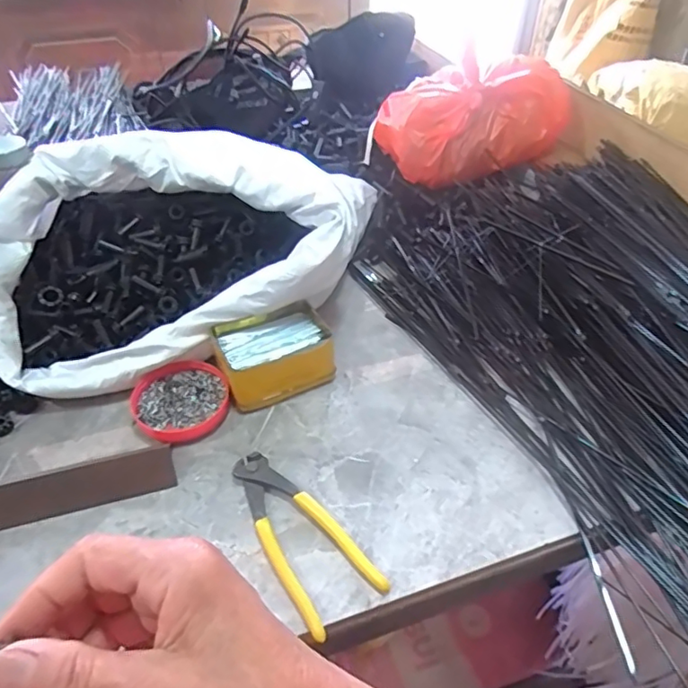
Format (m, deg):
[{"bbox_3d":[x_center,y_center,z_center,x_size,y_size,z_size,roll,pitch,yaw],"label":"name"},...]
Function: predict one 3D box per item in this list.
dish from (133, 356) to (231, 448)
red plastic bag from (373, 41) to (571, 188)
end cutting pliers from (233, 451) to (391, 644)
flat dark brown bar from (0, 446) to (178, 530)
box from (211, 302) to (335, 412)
[{"bbox_3d":[-0.157,0.055,0.541,0.088,0.029,0.082,0,43,0],"label":"dish"},{"bbox_3d":[0.169,-0.315,0.771,0.238,0.119,0.150,-17,46,-18],"label":"red plastic bag"},{"bbox_3d":[-0.037,0.150,0.456,0.067,0.015,0.162,-24,48,-23],"label":"end cutting pliers"},{"bbox_3d":[-0.256,0.128,0.472,0.214,0.018,0.035,-12,45,-13],"label":"flat dark brown bar"},{"bbox_3d":[-0.071,0.011,0.573,0.113,0.051,0.082,-20,47,-20],"label":"box"}]

